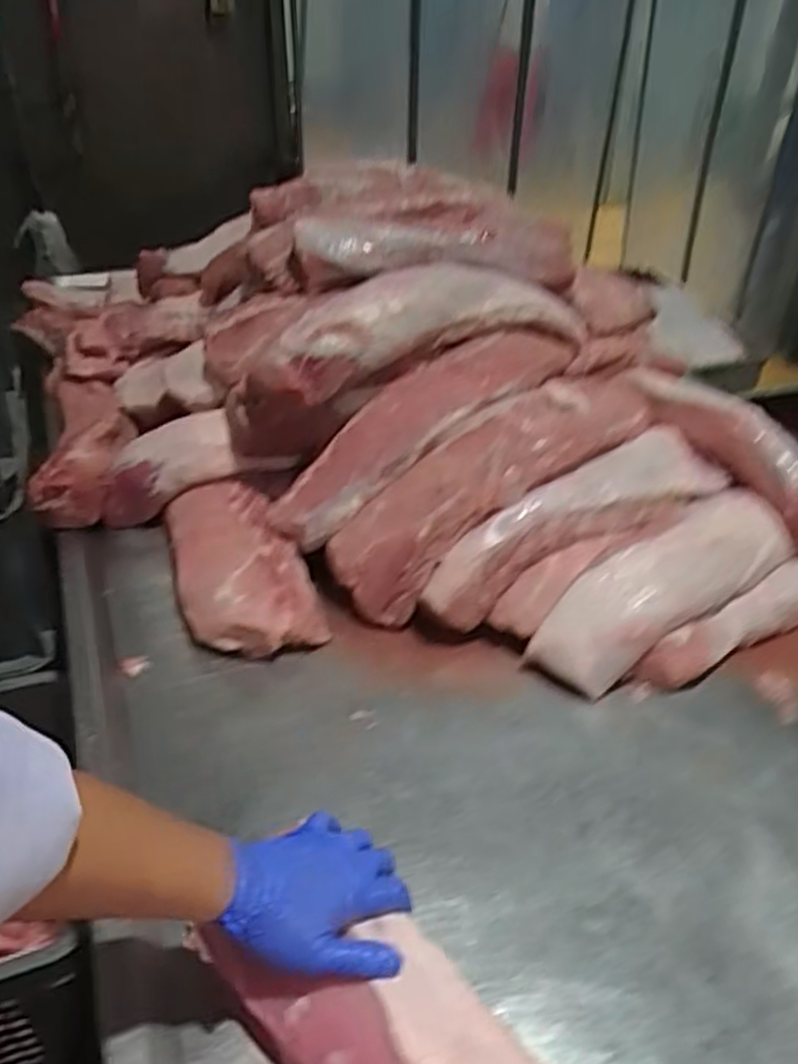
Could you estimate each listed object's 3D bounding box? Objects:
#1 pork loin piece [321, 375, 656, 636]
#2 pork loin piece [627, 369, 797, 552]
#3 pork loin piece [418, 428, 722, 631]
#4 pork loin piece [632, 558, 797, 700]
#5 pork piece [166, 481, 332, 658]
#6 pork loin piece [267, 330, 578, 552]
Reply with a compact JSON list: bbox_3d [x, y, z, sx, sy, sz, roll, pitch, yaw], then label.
[{"bbox_3d":[0.135,-0.089,0.977,0.510,0.129,0.137,-35,46,-16],"label":"pork loin piece"},{"bbox_3d":[0.438,-0.128,1.047,0.093,0.088,0.340,-18,53,-29],"label":"pork loin piece"},{"bbox_3d":[0.214,-0.019,0.942,0.429,0.092,0.108,-27,43,-19],"label":"pork loin piece"},{"bbox_3d":[0.446,0.096,0.941,0.430,0.055,0.074,-18,39,-28],"label":"pork loin piece"},{"bbox_3d":[-0.195,0.040,0.952,0.146,0.069,0.279,-11,36,-20],"label":"pork piece"},{"bbox_3d":[0.044,-0.140,1.004,0.474,0.091,0.113,-37,48,-17],"label":"pork loin piece"}]

